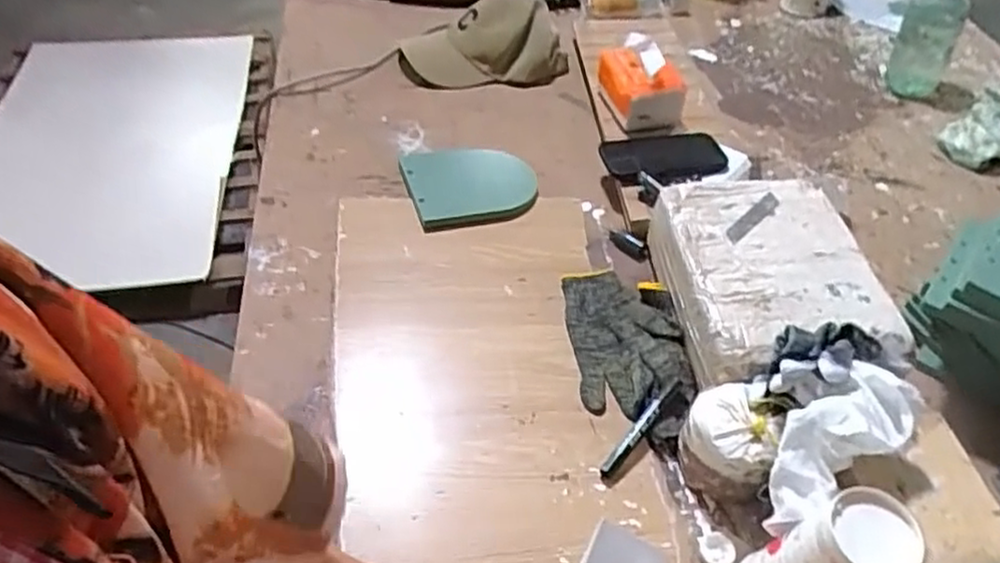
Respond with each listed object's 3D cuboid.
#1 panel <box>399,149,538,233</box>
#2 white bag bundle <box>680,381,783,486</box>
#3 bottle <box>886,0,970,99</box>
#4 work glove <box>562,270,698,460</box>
[{"bbox_3d":[-0.035,-0.132,0.942,0.168,0.019,0.145,-13,48,-14],"label":"panel"},{"bbox_3d":[0.206,0.142,0.656,0.074,0.103,0.080,21,49,17],"label":"white bag bundle"},{"bbox_3d":[0.624,-0.370,1.053,0.099,0.207,0.075,29,52,23],"label":"bottle"},{"bbox_3d":[0.137,0.065,0.765,0.111,0.029,0.236,-5,46,-7],"label":"work glove"}]

